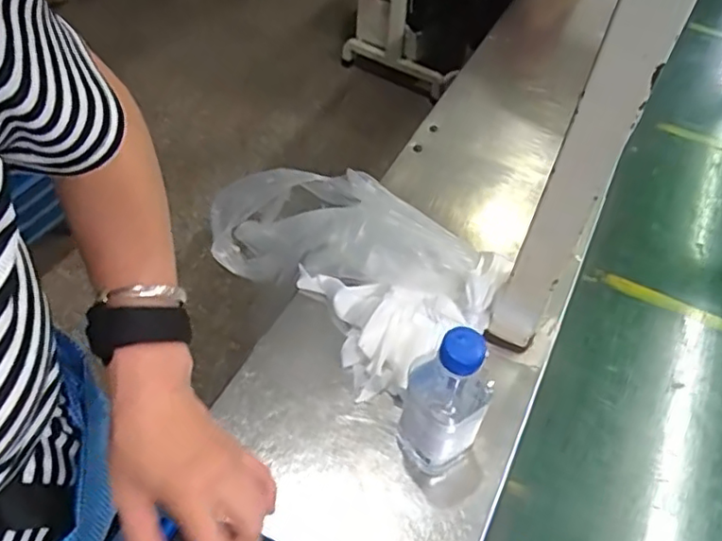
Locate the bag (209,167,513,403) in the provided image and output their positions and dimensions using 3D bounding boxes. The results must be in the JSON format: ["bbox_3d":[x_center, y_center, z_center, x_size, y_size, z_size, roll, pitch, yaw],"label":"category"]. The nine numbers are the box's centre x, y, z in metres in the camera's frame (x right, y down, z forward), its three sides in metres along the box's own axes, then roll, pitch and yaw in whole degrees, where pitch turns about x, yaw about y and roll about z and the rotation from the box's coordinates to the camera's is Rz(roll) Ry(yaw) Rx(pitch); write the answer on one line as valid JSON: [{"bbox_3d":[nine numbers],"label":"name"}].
[{"bbox_3d":[-0.045,-0.031,0.692,0.179,0.151,0.389,-36,43,-29],"label":"bag"}]

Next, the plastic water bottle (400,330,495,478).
[{"bbox_3d":[0.070,0.106,0.492,0.065,0.162,0.060,27,54,18],"label":"plastic water bottle"}]

